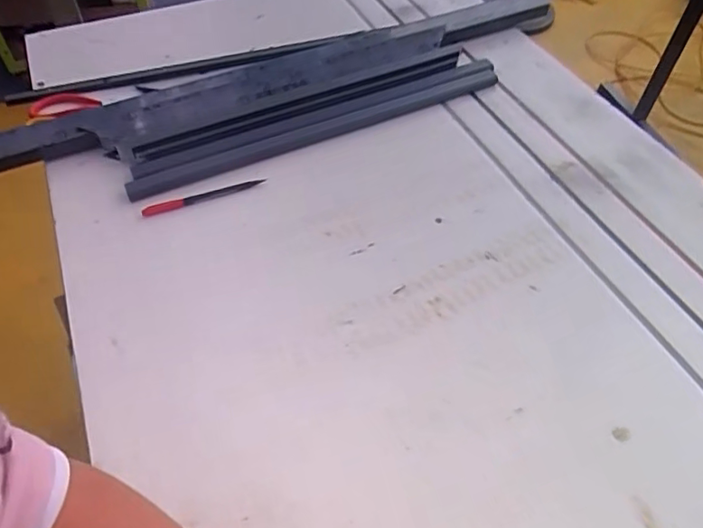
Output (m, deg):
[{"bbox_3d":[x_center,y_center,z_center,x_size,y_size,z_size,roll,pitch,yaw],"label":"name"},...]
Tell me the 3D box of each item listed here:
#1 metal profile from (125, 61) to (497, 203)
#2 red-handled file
[{"bbox_3d":[-0.035,-0.199,0.790,0.558,0.021,0.054,-21,54,-16],"label":"metal profile"},{"bbox_3d":[-0.188,-0.087,0.708,0.154,0.007,0.016,-18,53,-14],"label":"red-handled file"}]

